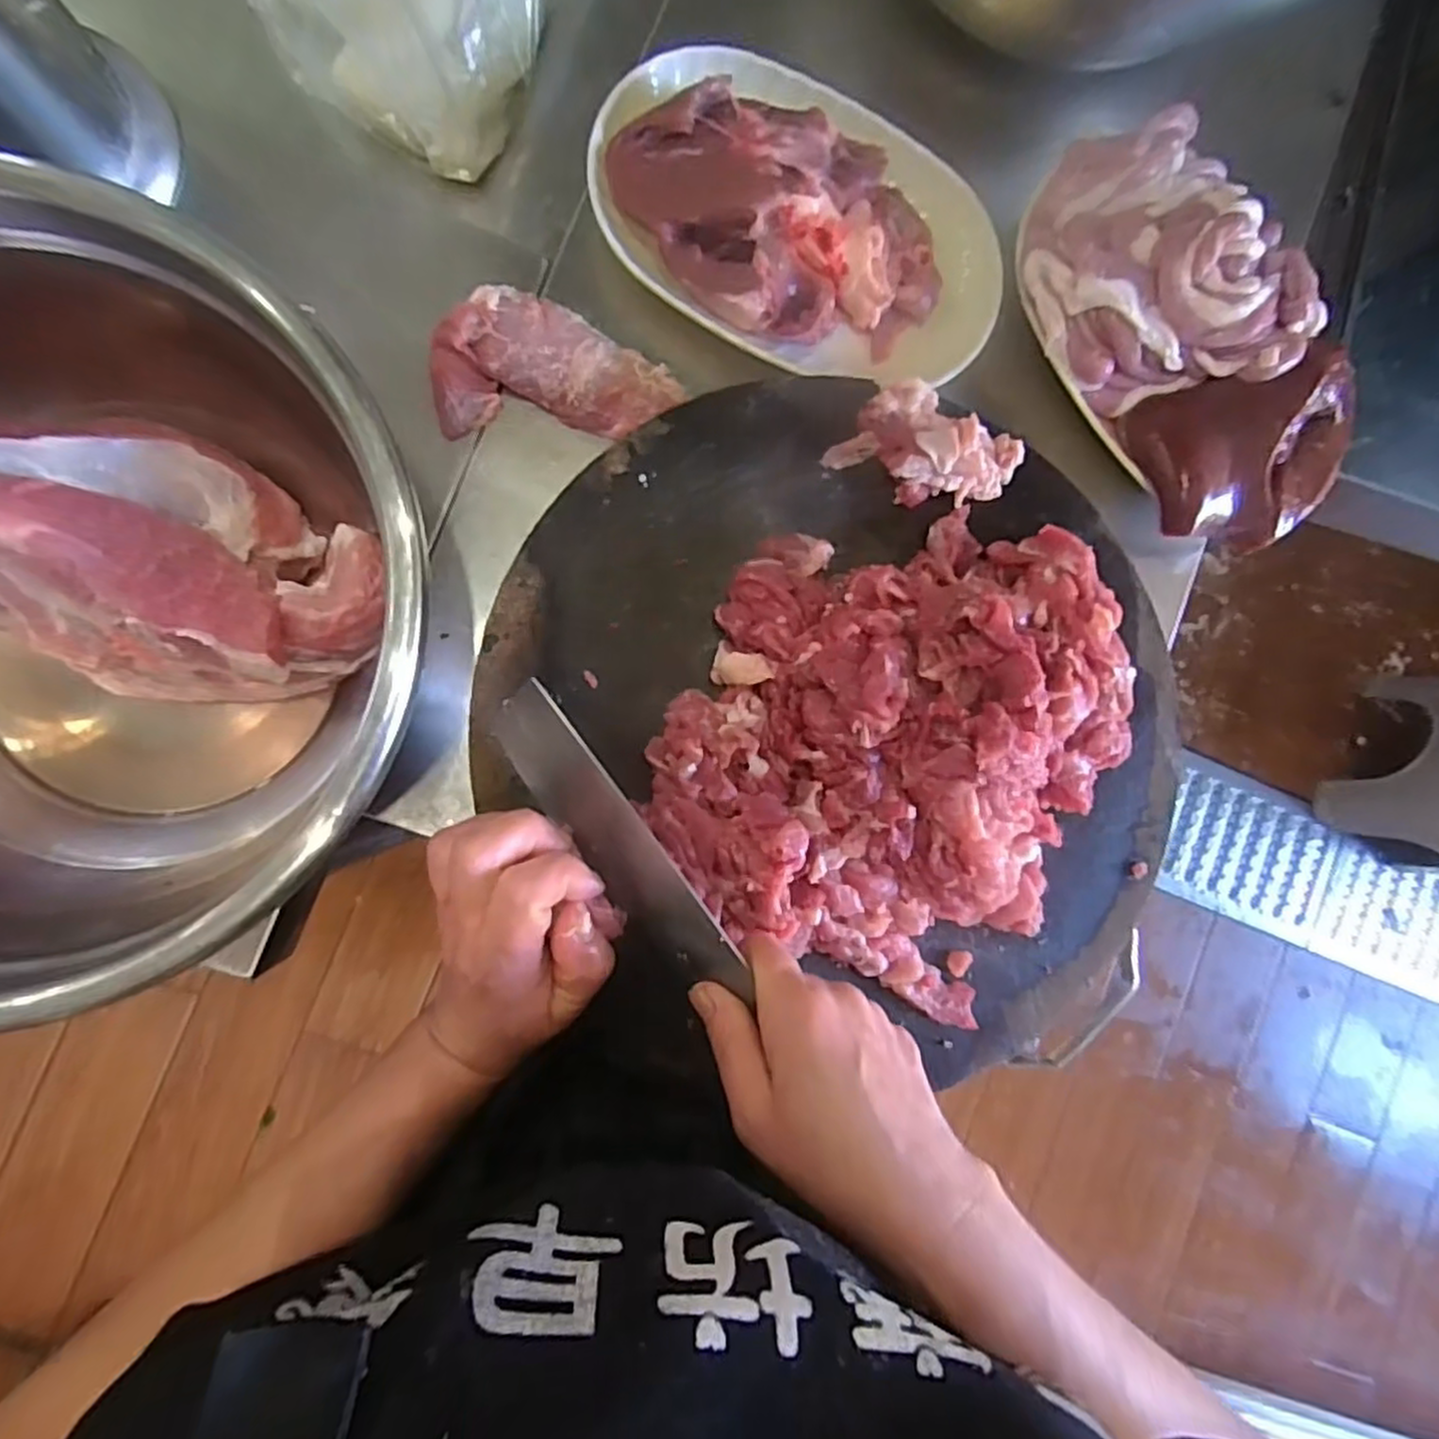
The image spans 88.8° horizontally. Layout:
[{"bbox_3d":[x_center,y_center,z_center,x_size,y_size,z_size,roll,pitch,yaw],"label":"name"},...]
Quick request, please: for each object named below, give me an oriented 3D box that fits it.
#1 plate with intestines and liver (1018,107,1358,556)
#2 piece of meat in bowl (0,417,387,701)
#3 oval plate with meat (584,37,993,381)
[{"bbox_3d":[0.254,-0.207,0.389,0.132,0.052,0.229,-34,93,-7],"label":"plate with intestines and liver"},{"bbox_3d":[-0.245,-0.066,0.308,0.203,0.075,0.110,3,88,-8],"label":"piece of meat in bowl"},{"bbox_3d":[0.043,-0.255,0.377,0.221,0.041,0.143,33,85,-6],"label":"oval plate with meat"}]

